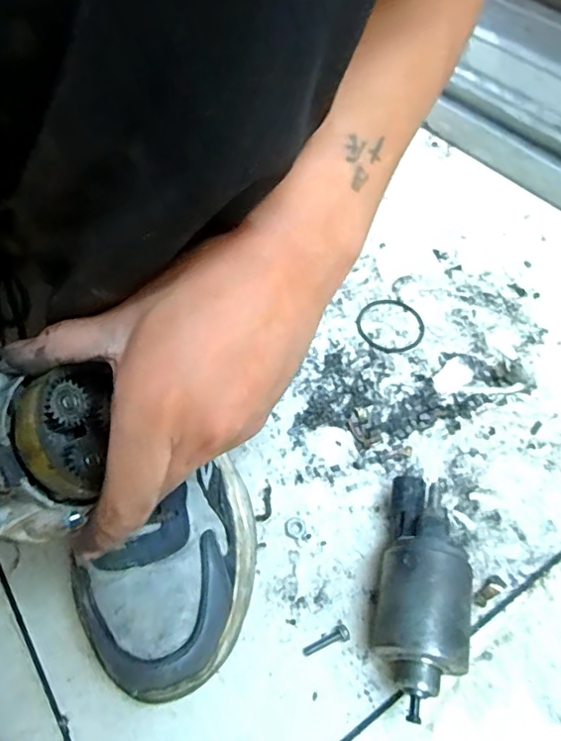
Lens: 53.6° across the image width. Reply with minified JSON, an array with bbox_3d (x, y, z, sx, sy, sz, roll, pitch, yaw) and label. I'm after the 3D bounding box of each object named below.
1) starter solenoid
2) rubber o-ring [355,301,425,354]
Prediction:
[{"bbox_3d":[0.083,0.130,0.334,0.048,0.052,0.134,12,56,4],"label":"starter solenoid"},{"bbox_3d":[0.095,-0.040,0.480,0.059,0.004,0.058,2,56,-3],"label":"rubber o-ring"}]

